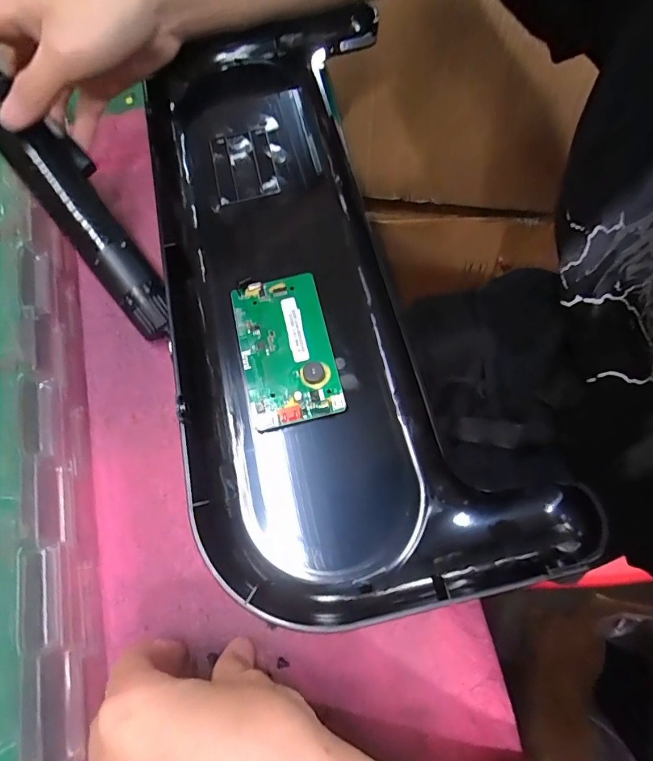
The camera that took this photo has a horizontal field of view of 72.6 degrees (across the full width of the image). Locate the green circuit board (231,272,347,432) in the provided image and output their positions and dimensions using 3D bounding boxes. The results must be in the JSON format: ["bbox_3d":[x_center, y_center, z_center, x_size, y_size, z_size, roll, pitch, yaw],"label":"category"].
[{"bbox_3d":[-0.028,-0.022,0.302,0.060,0.012,0.105,-12,67,-5],"label":"green circuit board"}]

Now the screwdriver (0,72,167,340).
[{"bbox_3d":[-0.164,-0.116,0.296,0.041,0.026,0.190,-36,96,-13],"label":"screwdriver"}]

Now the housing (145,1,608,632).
[{"bbox_3d":[-0.019,-0.088,0.334,0.207,0.093,0.483,-16,64,-4],"label":"housing"}]

